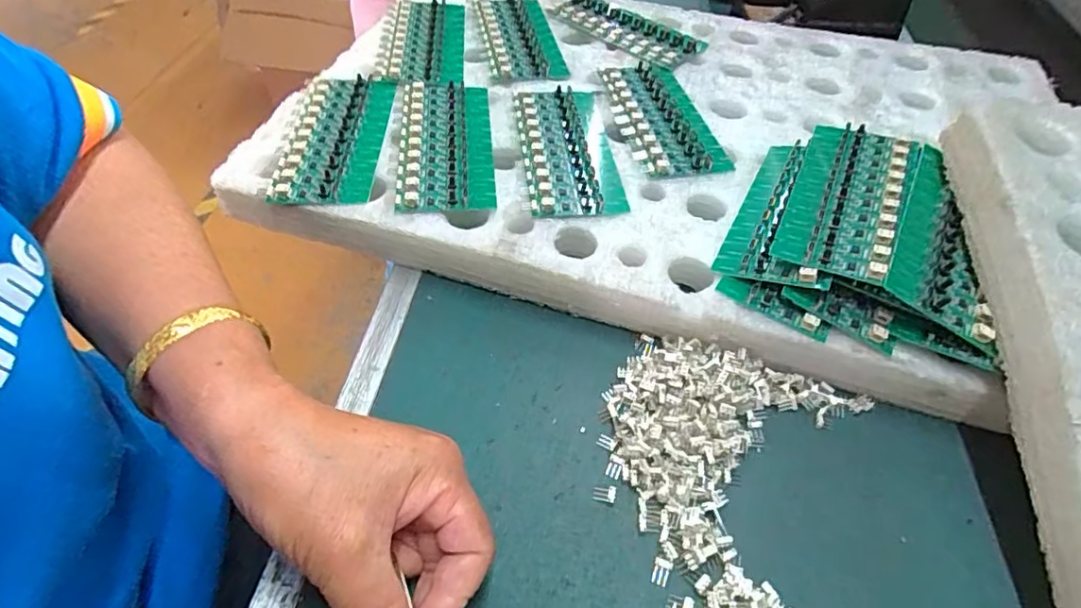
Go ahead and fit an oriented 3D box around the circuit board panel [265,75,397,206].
[{"bbox_3d":[-0.139,-0.118,0.391,0.062,0.006,0.132,1,51,-2],"label":"circuit board panel"}]

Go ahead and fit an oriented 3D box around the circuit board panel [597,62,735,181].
[{"bbox_3d":[0.089,-0.141,0.424,0.066,0.008,0.137,-7,52,-8],"label":"circuit board panel"}]

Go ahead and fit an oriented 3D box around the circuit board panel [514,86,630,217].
[{"bbox_3d":[0.017,-0.111,0.394,0.062,0.008,0.133,-4,51,-6],"label":"circuit board panel"}]

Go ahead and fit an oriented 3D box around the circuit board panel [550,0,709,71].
[{"bbox_3d":[0.073,-0.249,0.508,0.136,0.011,0.060,38,59,25],"label":"circuit board panel"}]

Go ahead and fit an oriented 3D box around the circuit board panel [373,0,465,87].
[{"bbox_3d":[-0.098,-0.221,0.476,0.067,0.008,0.145,-2,51,-4],"label":"circuit board panel"}]

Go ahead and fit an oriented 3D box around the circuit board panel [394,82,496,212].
[{"bbox_3d":[-0.065,-0.114,0.391,0.060,0.008,0.135,-3,51,-5],"label":"circuit board panel"}]

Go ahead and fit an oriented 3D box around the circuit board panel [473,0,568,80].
[{"bbox_3d":[-0.020,-0.233,0.491,0.059,0.009,0.139,-8,52,-8],"label":"circuit board panel"}]

